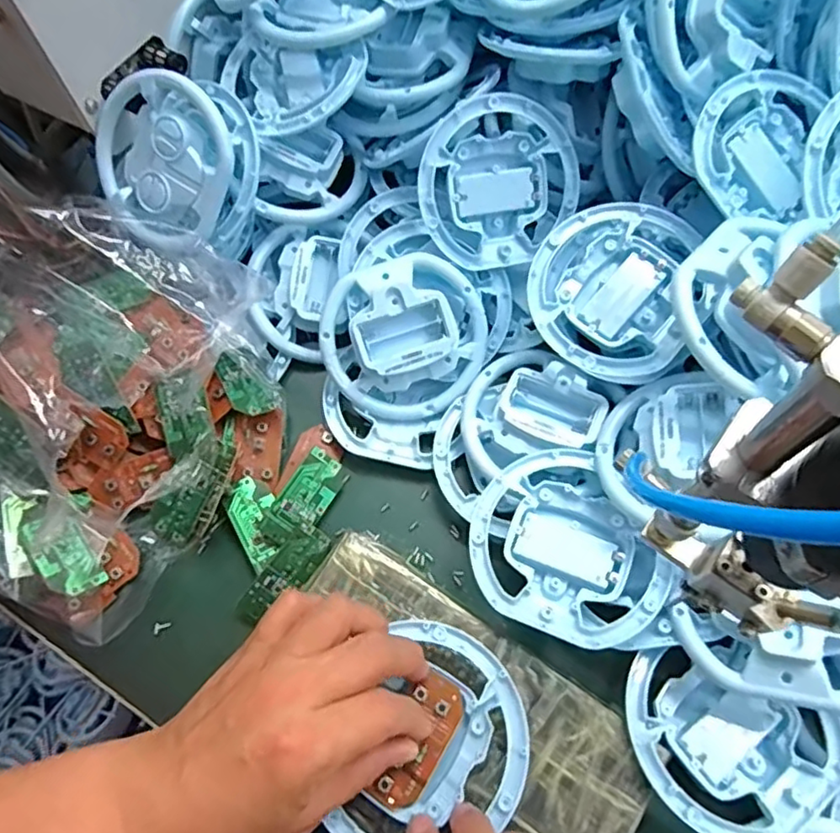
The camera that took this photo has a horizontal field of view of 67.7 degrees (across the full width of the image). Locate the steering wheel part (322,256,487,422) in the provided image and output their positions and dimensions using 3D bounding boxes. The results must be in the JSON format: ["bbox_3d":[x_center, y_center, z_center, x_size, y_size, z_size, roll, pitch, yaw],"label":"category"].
[{"bbox_3d":[-0.010,-0.051,0.397,0.102,0.030,0.098,8,95,-6],"label":"steering wheel part"}]

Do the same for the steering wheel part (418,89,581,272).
[{"bbox_3d":[0.049,-0.148,0.402,0.098,0.014,0.105,-5,108,-15],"label":"steering wheel part"}]

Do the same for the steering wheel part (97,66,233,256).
[{"bbox_3d":[-0.166,-0.163,0.395,0.096,0.020,0.098,6,108,18],"label":"steering wheel part"}]

